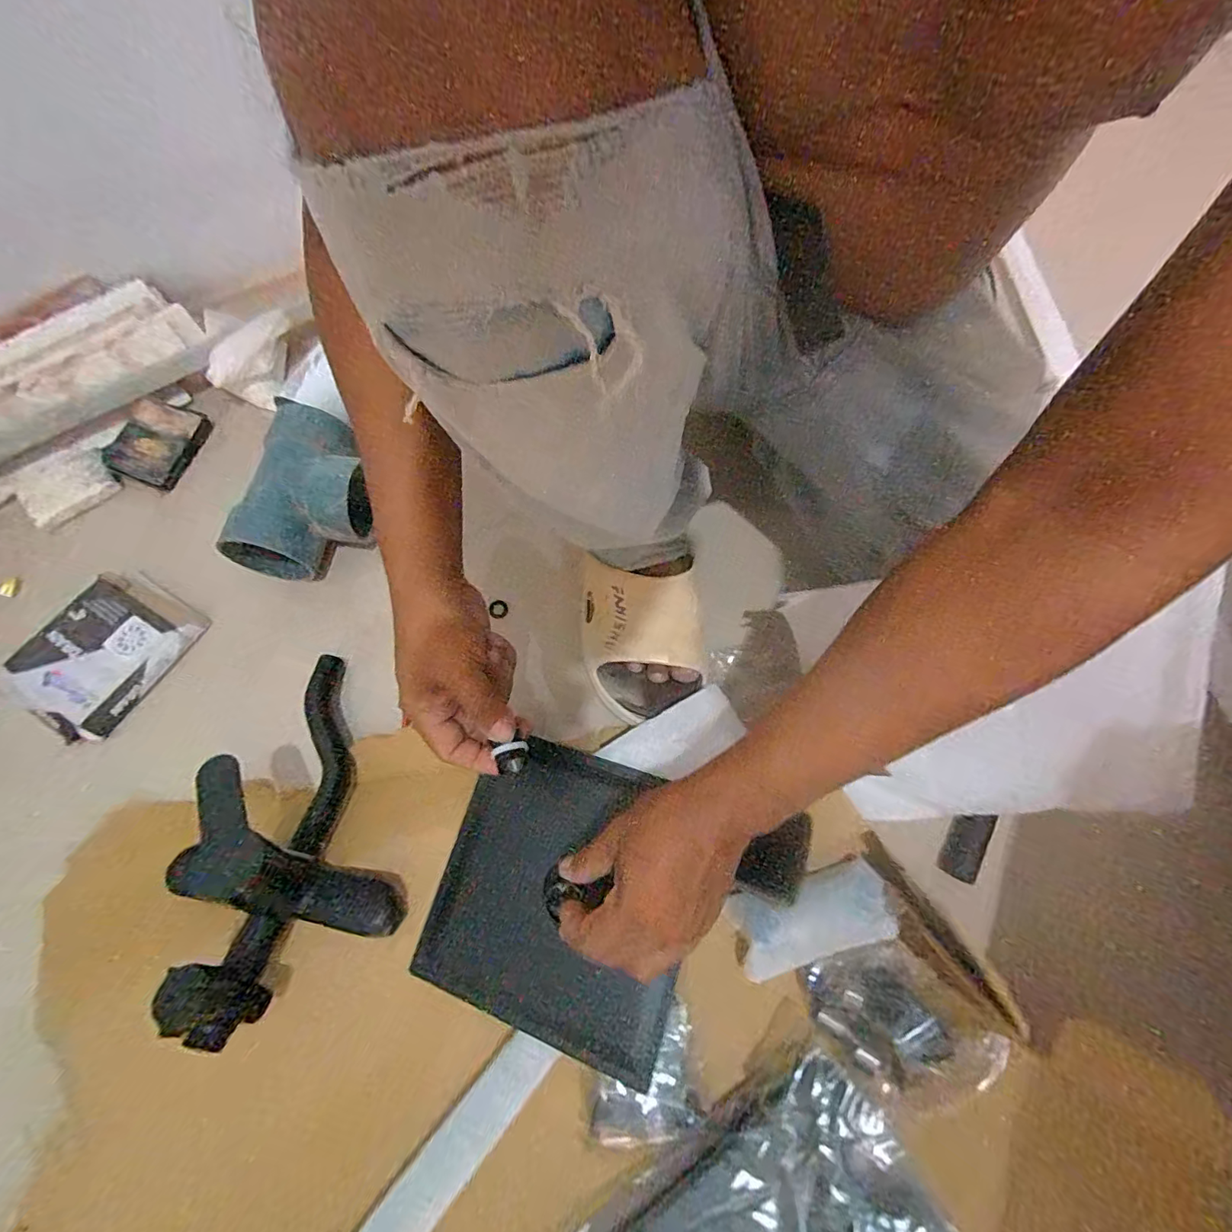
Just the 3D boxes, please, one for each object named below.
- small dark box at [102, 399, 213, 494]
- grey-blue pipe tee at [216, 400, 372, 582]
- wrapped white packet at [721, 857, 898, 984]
[{"bbox_3d":[-0.507,-0.193,0.577,0.075,0.021,0.093,23,80,-13],"label":"small dark box"},{"bbox_3d":[-0.296,-0.113,0.523,0.097,0.077,0.174,8,68,3],"label":"grey-blue pipe tee"},{"bbox_3d":[0.145,0.224,0.390,0.113,0.016,0.054,-15,69,-6],"label":"wrapped white packet"}]

